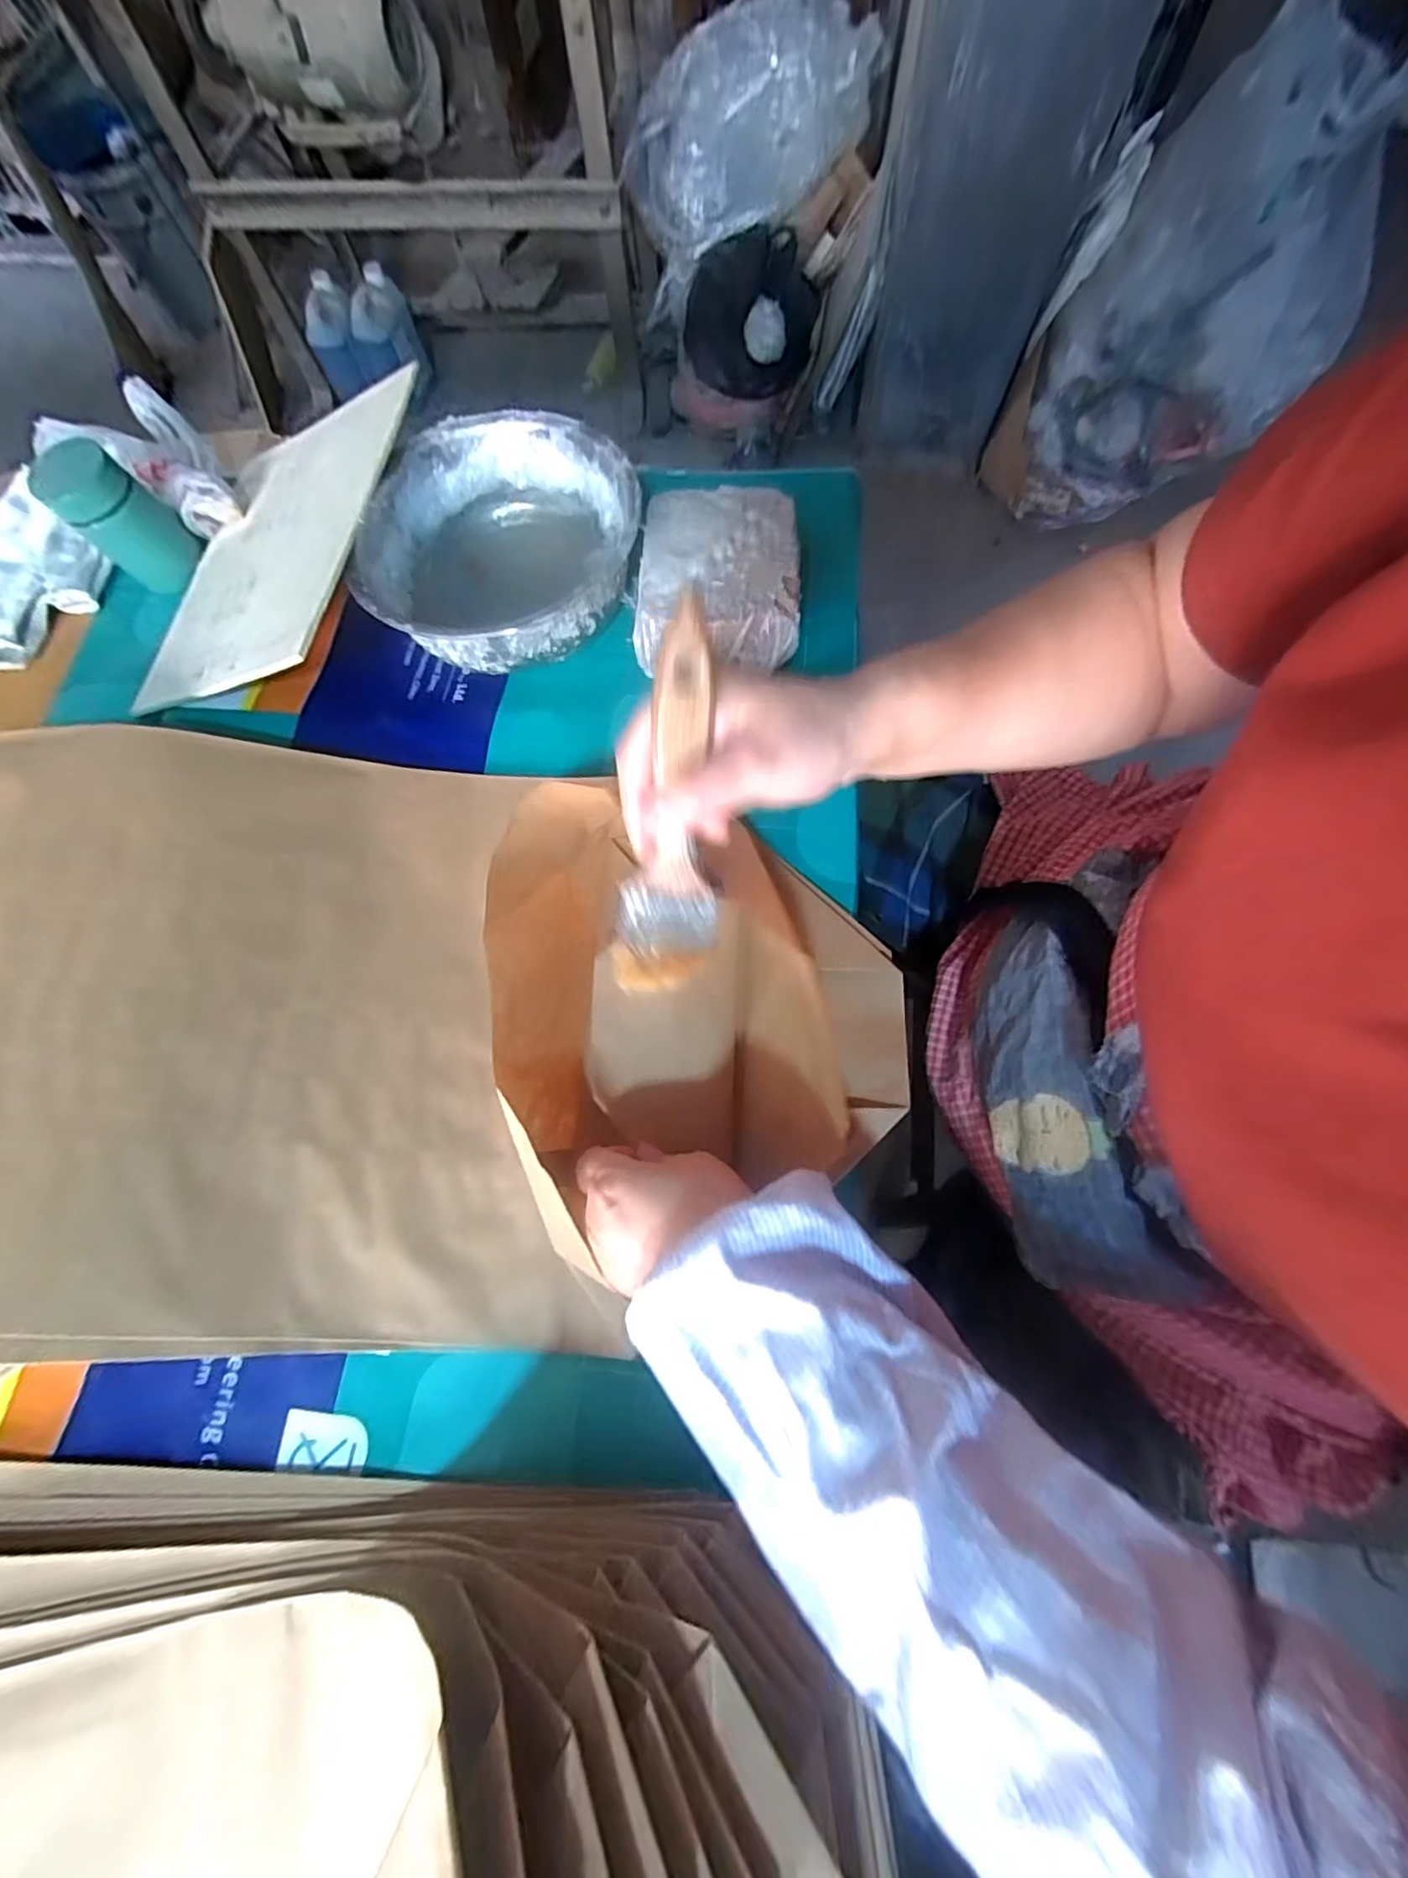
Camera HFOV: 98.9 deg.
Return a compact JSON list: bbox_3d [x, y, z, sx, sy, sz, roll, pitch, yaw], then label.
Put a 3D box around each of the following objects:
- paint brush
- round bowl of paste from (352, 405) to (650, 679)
[{"bbox_3d":[-0.015,-0.046,0.257,0.047,0.172,0.009,8,35,3],"label":"paint brush"},{"bbox_3d":[-0.153,-0.301,0.484,0.202,0.099,0.207,0,74,1],"label":"round bowl of paste"}]

